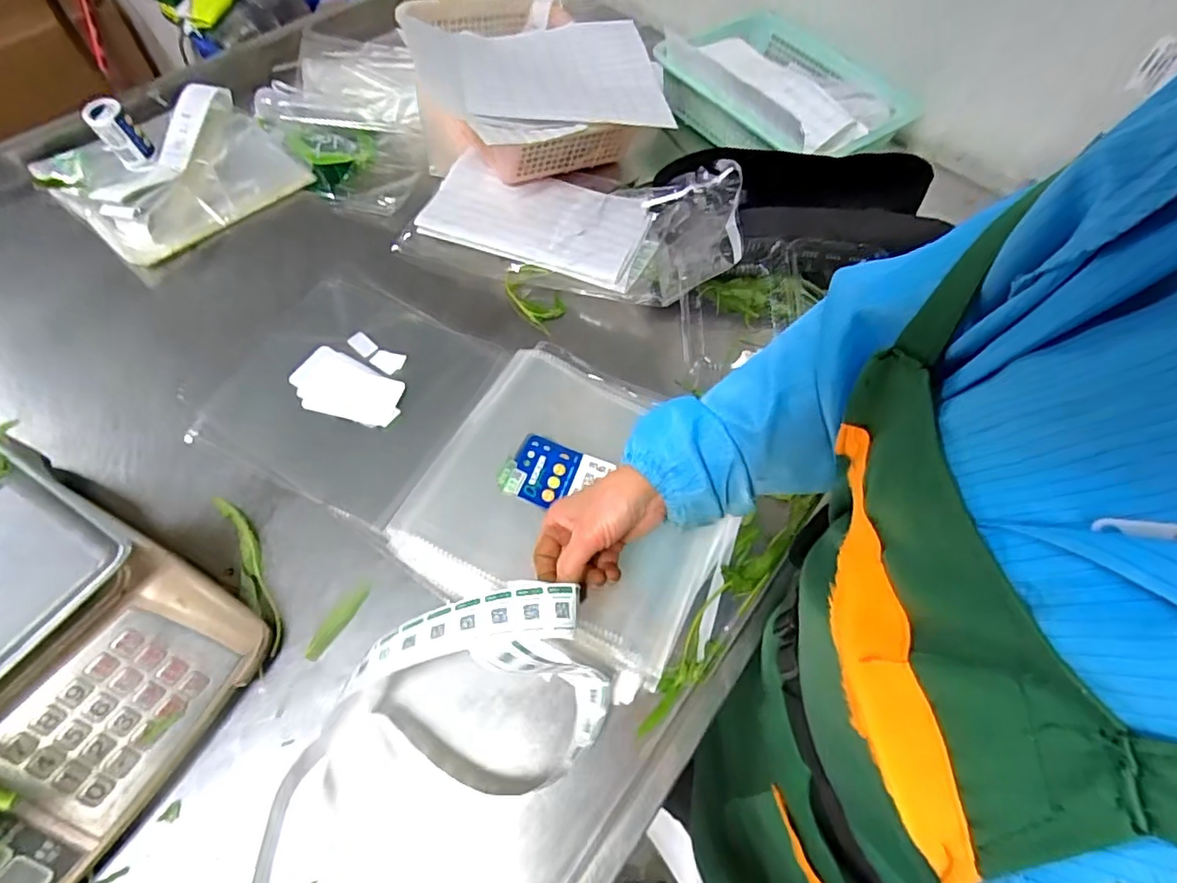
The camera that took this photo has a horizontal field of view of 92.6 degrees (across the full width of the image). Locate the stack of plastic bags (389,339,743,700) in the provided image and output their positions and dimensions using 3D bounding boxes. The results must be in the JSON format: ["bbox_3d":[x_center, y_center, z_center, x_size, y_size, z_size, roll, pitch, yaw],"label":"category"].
[{"bbox_3d":[-0.010,0.049,0.598,0.328,0.030,0.299,22,60,10],"label":"stack of plastic bags"}]

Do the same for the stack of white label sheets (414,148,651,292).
[{"bbox_3d":[-0.075,-0.333,0.816,0.310,0.019,0.196,19,60,8],"label":"stack of white label sheets"}]

